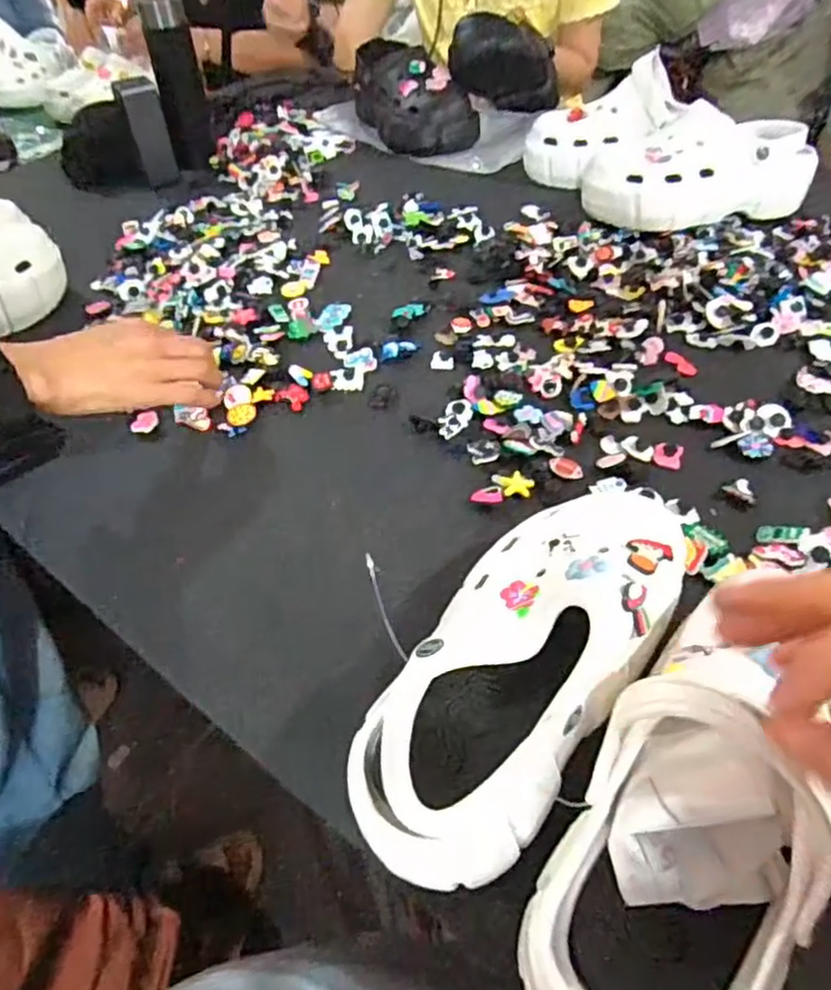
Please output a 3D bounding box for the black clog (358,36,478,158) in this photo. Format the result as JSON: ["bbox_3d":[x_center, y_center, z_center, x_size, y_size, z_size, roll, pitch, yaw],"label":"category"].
[{"bbox_3d":[-0.014,-0.602,1.045,0.123,0.093,0.300,-22,49,-14],"label":"black clog"}]

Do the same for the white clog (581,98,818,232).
[{"bbox_3d":[0.322,-0.371,0.788,0.241,0.093,0.114,-16,47,-10],"label":"white clog"}]

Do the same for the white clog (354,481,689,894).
[{"bbox_3d":[0.067,0.088,0.374,0.114,0.086,0.248,22,52,24],"label":"white clog"}]

